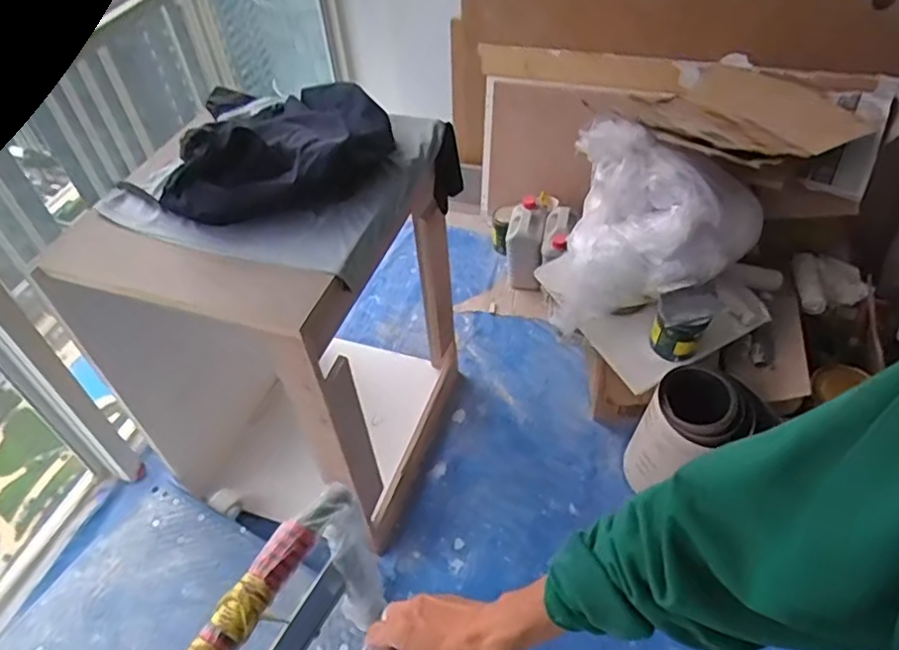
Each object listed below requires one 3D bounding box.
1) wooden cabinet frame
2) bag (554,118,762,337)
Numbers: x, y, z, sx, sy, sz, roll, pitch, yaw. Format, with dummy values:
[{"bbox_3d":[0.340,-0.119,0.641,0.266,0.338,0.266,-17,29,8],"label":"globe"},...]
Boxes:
[{"bbox_3d":[-0.324,0.029,1.423,0.528,0.760,0.554,11,49,14],"label":"wooden cabinet frame"},{"bbox_3d":[0.464,-0.197,1.459,0.447,0.360,0.316,11,49,15],"label":"bag"}]

